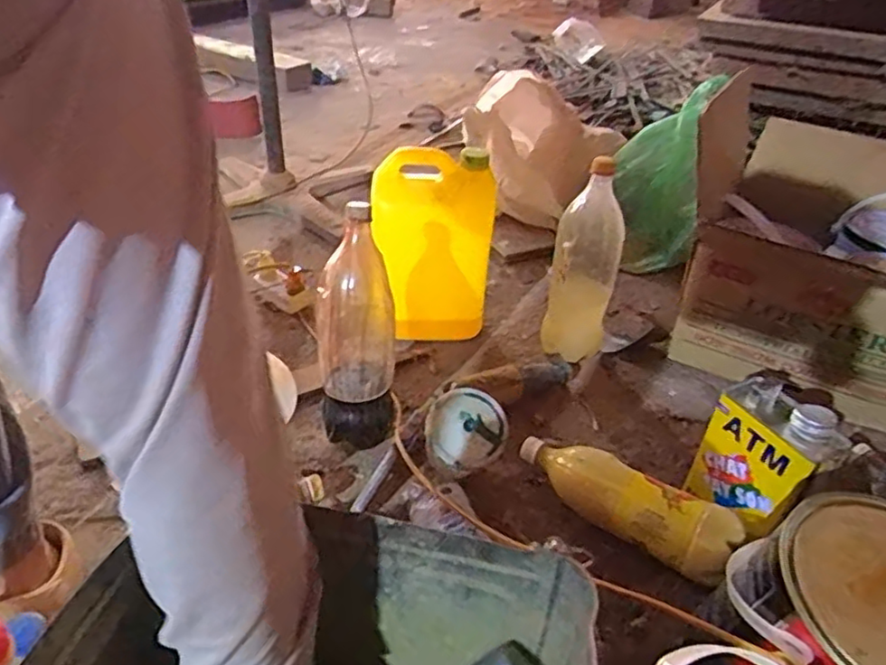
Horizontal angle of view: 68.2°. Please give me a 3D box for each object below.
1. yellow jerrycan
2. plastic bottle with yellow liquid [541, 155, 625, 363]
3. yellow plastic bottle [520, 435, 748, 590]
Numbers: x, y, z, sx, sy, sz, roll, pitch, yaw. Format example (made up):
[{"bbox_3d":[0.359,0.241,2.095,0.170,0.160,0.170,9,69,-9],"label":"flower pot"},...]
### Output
[{"bbox_3d":[-0.020,-0.121,0.984,0.177,0.262,0.089,8,35,11],"label":"yellow jerrycan"},{"bbox_3d":[0.211,-0.103,0.979,0.094,0.306,0.077,7,34,8],"label":"plastic bottle with yellow liquid"},{"bbox_3d":[0.202,0.192,0.752,0.256,0.075,0.067,22,39,28],"label":"yellow plastic bottle"}]

